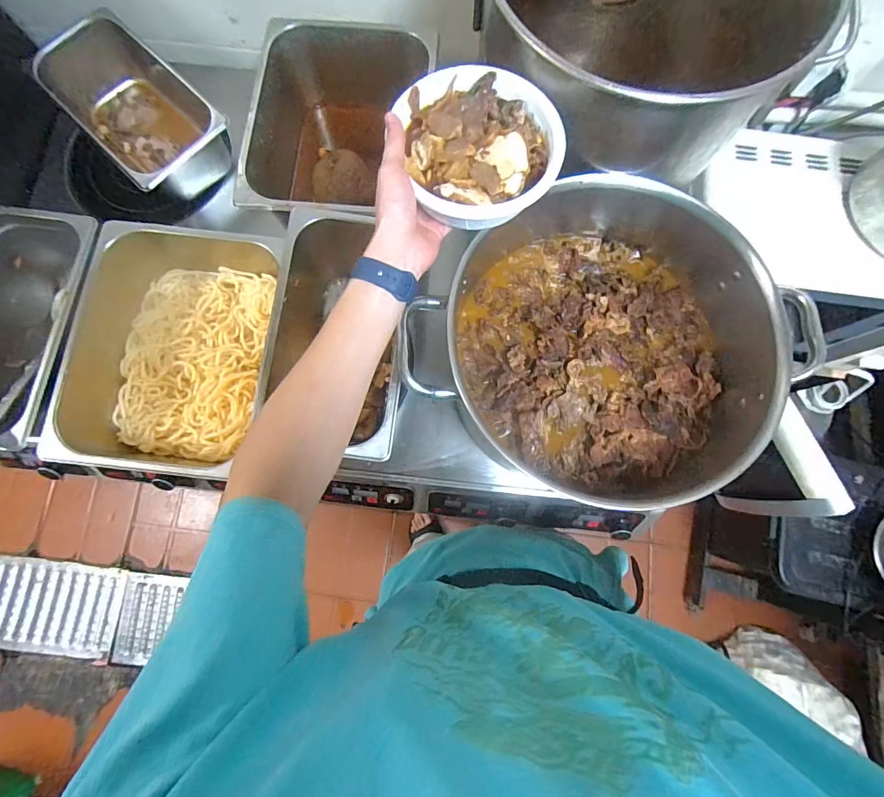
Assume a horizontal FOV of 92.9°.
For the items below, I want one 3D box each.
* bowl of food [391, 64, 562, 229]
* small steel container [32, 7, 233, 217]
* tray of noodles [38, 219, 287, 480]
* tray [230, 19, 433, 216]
[{"bbox_3d":[0.040,-0.255,0.433,0.149,0.060,0.156,0,79,-1],"label":"bowl of food"},{"bbox_3d":[-0.503,-0.473,0.711,0.168,0.101,0.327,-44,83,-8],"label":"small steel container"},{"bbox_3d":[-0.350,-0.070,0.577,0.266,0.115,0.352,10,79,1],"label":"tray of noodles"},{"bbox_3d":[-0.150,-0.403,0.671,0.249,0.156,0.328,5,79,0],"label":"tray"}]

